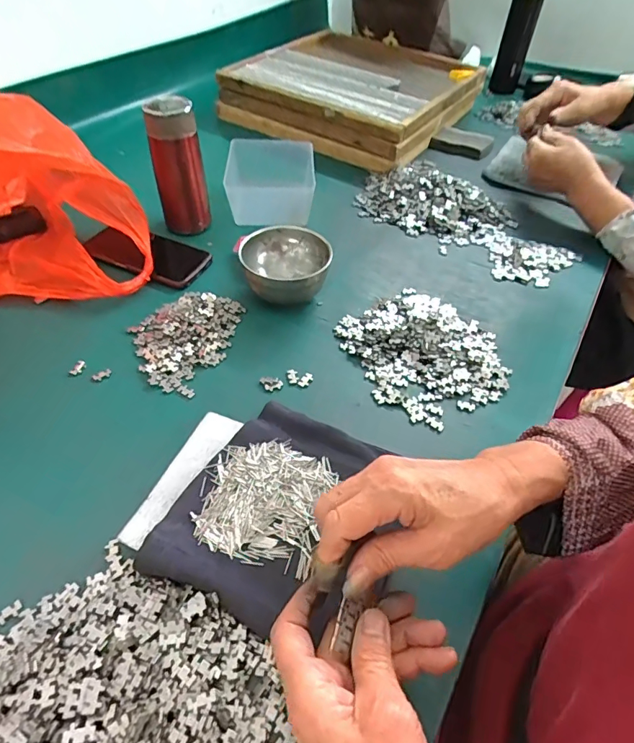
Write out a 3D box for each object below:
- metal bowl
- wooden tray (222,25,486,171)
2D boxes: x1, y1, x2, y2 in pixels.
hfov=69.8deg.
[{"bbox_3d":[-0.038,-0.123,0.558,0.101,0.062,0.098,1,49,-1],"label":"metal bowl"},{"bbox_3d":[0.077,-0.554,0.911,0.406,0.101,0.377,29,54,22],"label":"wooden tray"}]

